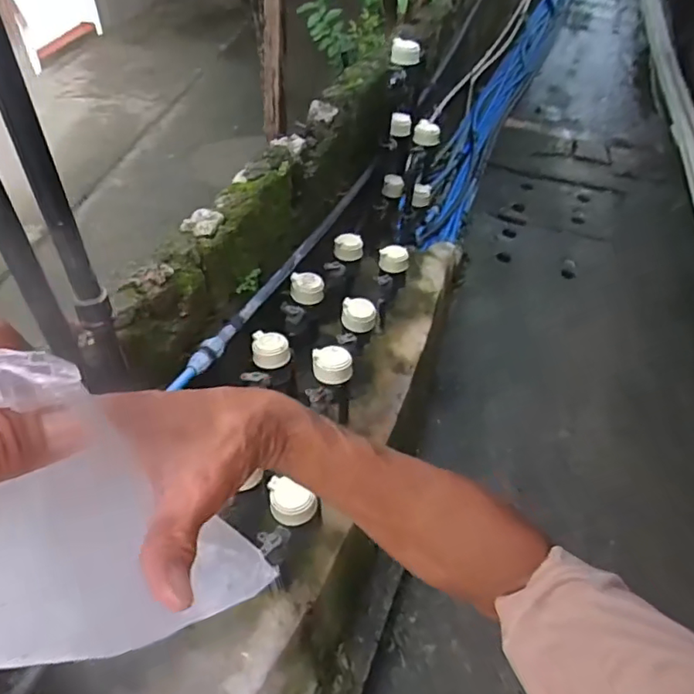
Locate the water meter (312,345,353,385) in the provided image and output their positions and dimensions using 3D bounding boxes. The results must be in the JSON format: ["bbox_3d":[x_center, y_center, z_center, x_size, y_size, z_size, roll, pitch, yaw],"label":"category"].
[{"bbox_3d":[-0.032,0.043,1.245,0.089,0.054,0.079,-4,47,-6],"label":"water meter"}]

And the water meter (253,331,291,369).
[{"bbox_3d":[-0.180,0.003,1.303,0.086,0.065,0.076,-4,47,-6],"label":"water meter"}]

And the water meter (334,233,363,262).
[{"bbox_3d":[0.003,-0.310,1.691,0.089,0.063,0.069,0,46,-3],"label":"water meter"}]

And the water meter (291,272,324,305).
[{"bbox_3d":[-0.106,-0.159,1.460,0.090,0.050,0.081,0,46,-3],"label":"water meter"}]

